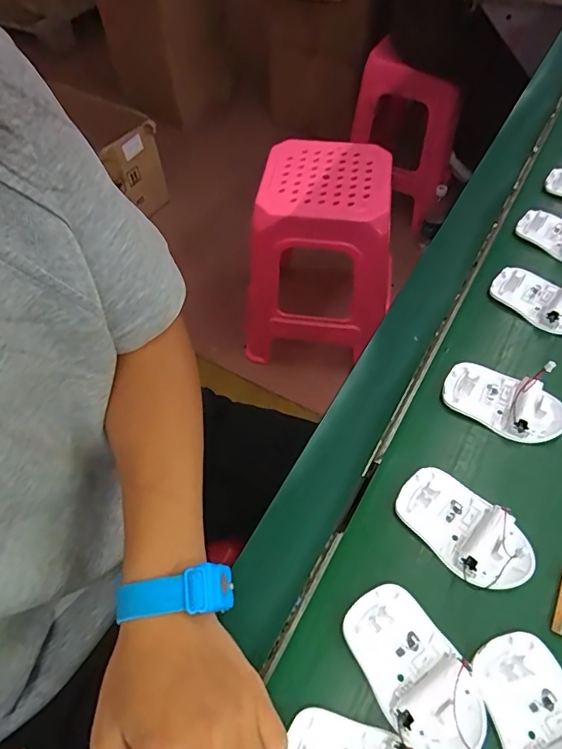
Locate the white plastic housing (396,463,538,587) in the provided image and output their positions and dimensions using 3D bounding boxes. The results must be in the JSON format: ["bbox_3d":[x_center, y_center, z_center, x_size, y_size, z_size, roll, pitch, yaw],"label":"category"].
[{"bbox_3d":[0.132,0.109,0.346,0.056,0.014,0.096,-38,63,-21],"label":"white plastic housing"}]

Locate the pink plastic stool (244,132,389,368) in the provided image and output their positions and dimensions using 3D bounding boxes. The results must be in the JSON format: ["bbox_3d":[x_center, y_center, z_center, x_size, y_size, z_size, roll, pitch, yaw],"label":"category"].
[{"bbox_3d":[0.105,-0.293,1.264,0.327,0.459,0.366,15,58,12],"label":"pink plastic stool"}]

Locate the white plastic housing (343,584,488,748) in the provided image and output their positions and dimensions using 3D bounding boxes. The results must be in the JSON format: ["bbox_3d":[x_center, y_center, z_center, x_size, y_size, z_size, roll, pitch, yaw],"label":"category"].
[{"bbox_3d":[0.083,0.182,0.298,0.056,0.016,0.096,-25,59,-14],"label":"white plastic housing"}]

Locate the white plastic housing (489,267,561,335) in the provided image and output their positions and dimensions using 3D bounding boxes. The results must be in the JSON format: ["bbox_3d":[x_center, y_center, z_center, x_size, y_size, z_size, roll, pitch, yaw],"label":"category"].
[{"bbox_3d":[0.253,-0.074,0.463,0.051,0.020,0.094,-35,62,-20],"label":"white plastic housing"}]

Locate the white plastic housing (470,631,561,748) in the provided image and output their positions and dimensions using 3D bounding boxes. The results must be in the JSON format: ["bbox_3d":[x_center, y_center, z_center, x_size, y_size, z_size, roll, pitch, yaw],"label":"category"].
[{"bbox_3d":[0.156,0.207,0.280,0.056,0.016,0.096,-17,57,-10],"label":"white plastic housing"}]

